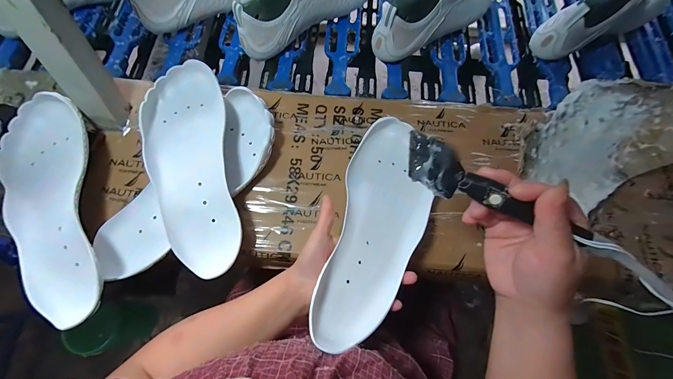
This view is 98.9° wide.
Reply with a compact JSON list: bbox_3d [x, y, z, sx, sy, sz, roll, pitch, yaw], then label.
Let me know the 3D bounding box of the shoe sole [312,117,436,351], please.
[{"bbox_3d":[0.051,0.034,0.329,0.104,0.037,0.276,17,57,6],"label":"shoe sole"}]

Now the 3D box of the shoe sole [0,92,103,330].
[{"bbox_3d":[-0.340,0.011,0.342,0.114,0.048,0.308,-19,72,-7],"label":"shoe sole"}]

